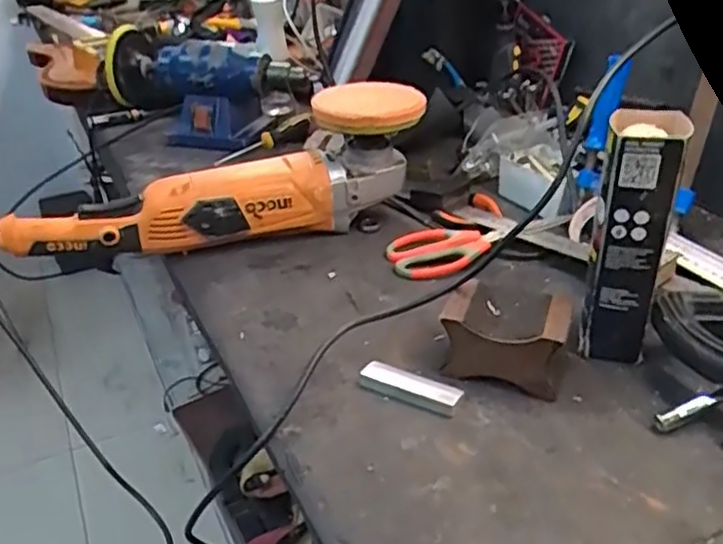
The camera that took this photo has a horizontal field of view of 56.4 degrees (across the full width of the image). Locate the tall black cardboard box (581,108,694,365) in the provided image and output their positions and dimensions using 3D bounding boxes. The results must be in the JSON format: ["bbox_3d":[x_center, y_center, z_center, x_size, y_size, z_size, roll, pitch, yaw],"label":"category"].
[{"bbox_3d":[0.215,-0.025,0.538,0.049,0.188,0.074,12,34,23],"label":"tall black cardboard box"}]

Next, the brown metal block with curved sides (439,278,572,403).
[{"bbox_3d":[0.116,0.052,0.540,0.094,0.059,0.065,10,33,20],"label":"brown metal block with curved sides"}]

